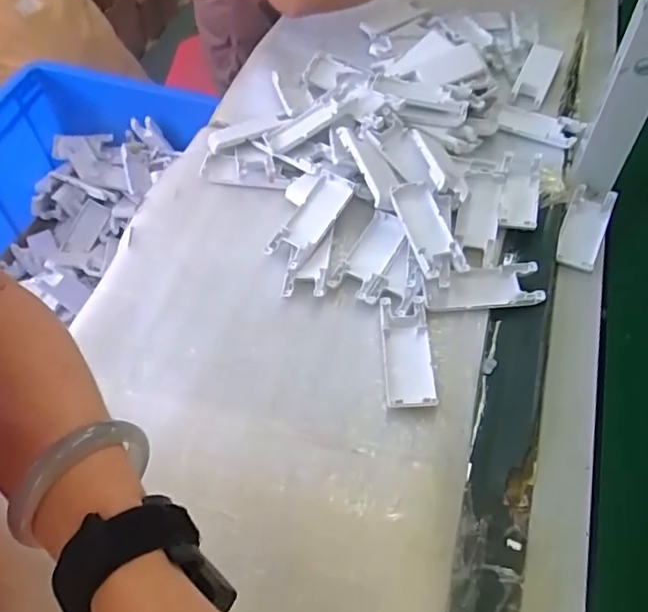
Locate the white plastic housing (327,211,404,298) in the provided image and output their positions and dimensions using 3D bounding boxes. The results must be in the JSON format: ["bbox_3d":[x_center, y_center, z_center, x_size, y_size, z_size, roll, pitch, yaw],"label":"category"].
[{"bbox_3d":[0.044,-0.051,0.550,0.037,0.008,0.102,21,58,17],"label":"white plastic housing"}]

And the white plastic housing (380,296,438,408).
[{"bbox_3d":[0.070,0.037,0.489,0.041,0.014,0.105,-2,54,1],"label":"white plastic housing"}]

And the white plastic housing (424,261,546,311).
[{"bbox_3d":[0.142,-0.019,0.523,0.104,0.014,0.040,-2,54,1],"label":"white plastic housing"}]

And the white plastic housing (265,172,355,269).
[{"bbox_3d":[-0.012,-0.086,0.570,0.043,0.014,0.105,29,73,21],"label":"white plastic housing"}]

